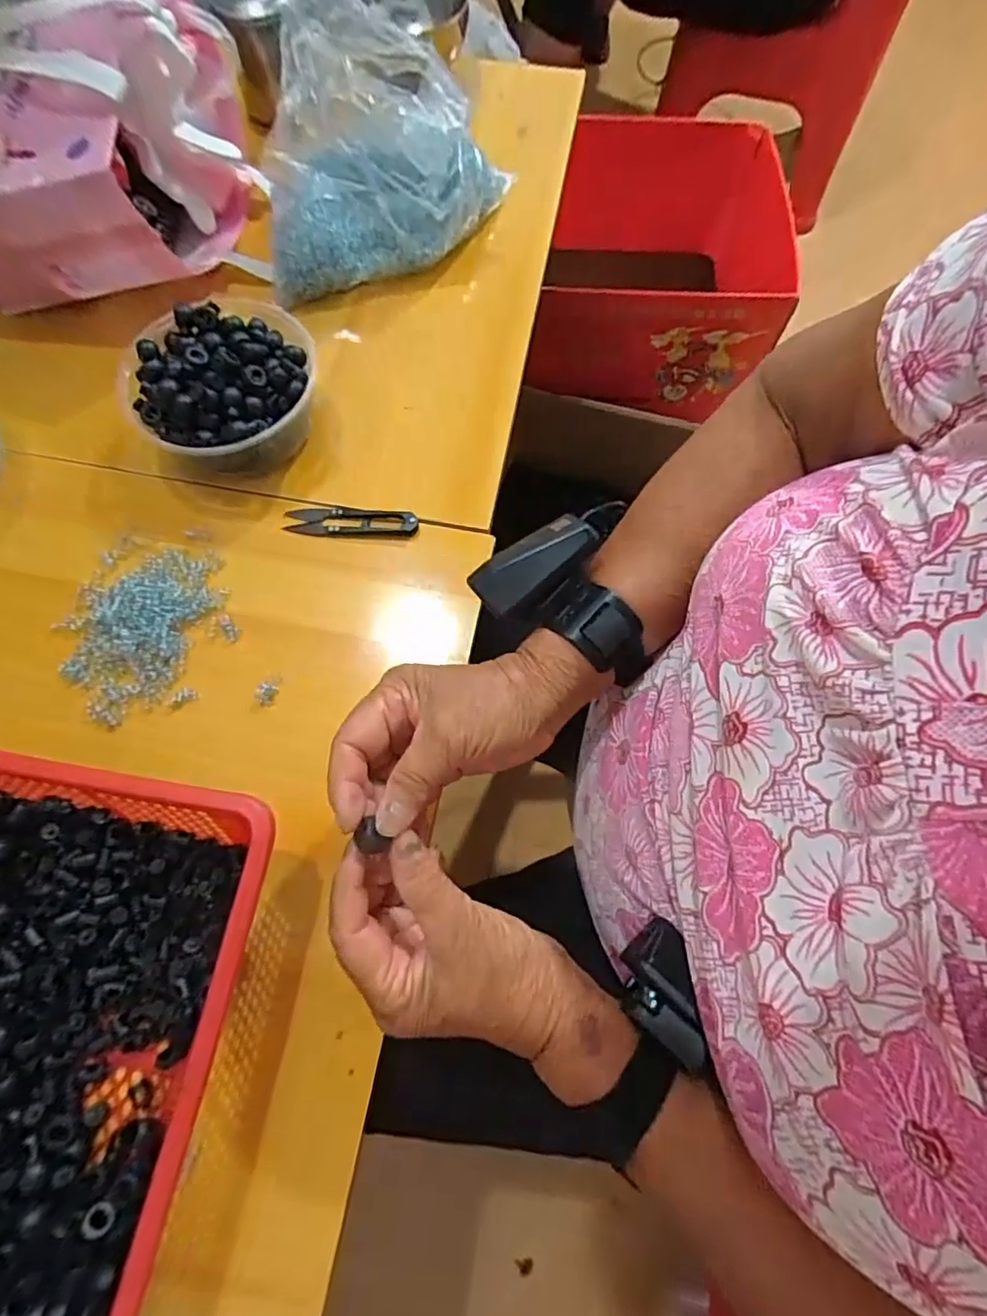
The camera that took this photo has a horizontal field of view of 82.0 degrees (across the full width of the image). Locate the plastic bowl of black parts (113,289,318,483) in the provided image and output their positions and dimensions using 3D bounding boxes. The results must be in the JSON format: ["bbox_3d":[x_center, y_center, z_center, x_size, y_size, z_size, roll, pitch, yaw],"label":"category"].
[{"bbox_3d":[-0.205,-0.199,0.438,0.135,0.069,0.137,0,70,0],"label":"plastic bowl of black parts"}]

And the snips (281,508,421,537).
[{"bbox_3d":[-0.110,-0.105,0.437,0.101,0.009,0.023,3,70,1],"label":"snips"}]

